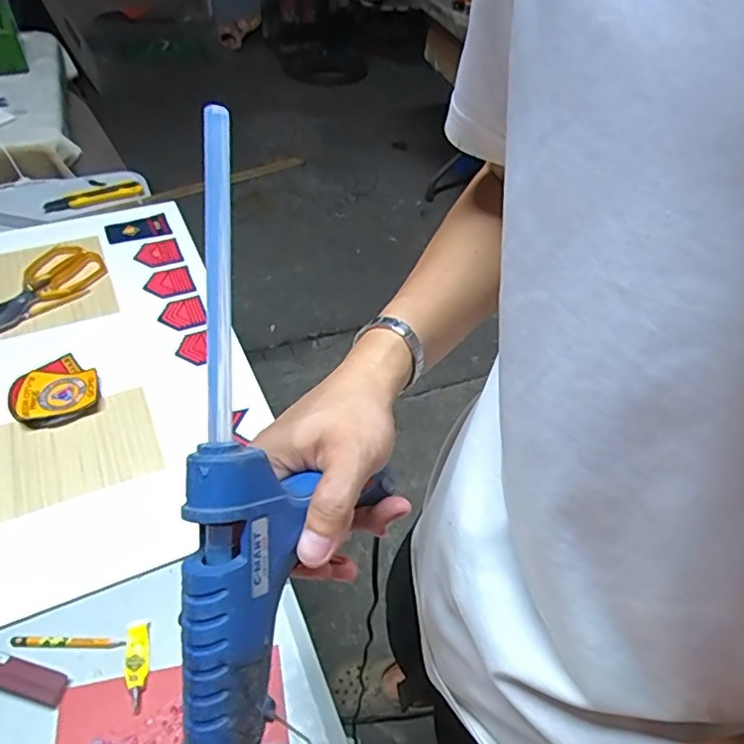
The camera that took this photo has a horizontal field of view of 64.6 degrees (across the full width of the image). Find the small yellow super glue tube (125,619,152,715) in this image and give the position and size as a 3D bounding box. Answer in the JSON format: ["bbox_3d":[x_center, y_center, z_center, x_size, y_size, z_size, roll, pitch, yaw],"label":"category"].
[{"bbox_3d":[-0.219,0.270,0.550,0.022,0.015,0.081,-8,48,-13],"label":"small yellow super glue tube"}]

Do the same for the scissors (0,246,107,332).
[{"bbox_3d":[-0.503,-0.122,0.862,0.100,0.013,0.222,27,50,18],"label":"scissors"}]

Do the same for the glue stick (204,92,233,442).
[{"bbox_3d":[-0.070,-0.045,0.268,0.012,0.010,0.150,0,88,-6],"label":"glue stick"}]

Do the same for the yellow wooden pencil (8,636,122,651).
[{"bbox_3d":[-0.289,0.257,0.559,0.100,0.005,0.012,3,47,-3],"label":"yellow wooden pencil"}]

